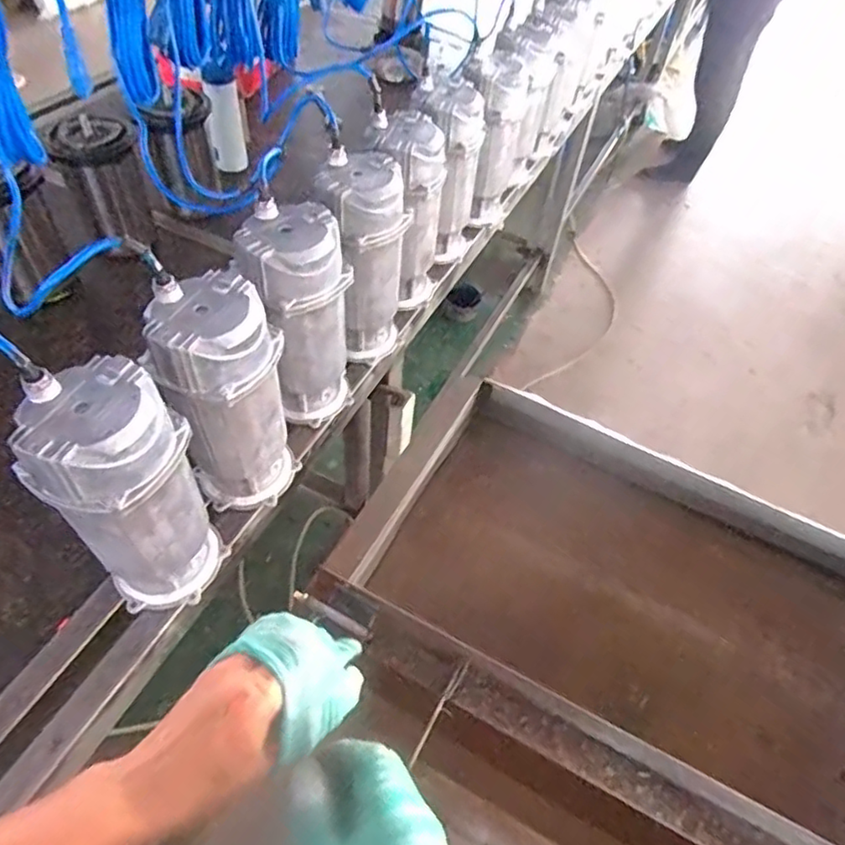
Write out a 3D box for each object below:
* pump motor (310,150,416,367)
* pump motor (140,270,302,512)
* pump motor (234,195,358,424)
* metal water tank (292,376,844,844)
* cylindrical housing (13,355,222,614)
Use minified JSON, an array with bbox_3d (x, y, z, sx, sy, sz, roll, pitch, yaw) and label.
[{"bbox_3d":[-0.089,-0.235,0.918,0.126,0.284,0.129,-2,51,-7],"label":"pump motor"},{"bbox_3d":[-0.231,-0.019,0.727,0.140,0.292,0.117,-14,54,-17],"label":"pump motor"},{"bbox_3d":[-0.164,-0.131,0.828,0.130,0.287,0.117,-6,52,-11],"label":"pump motor"},{"bbox_3d":[0.269,0.309,0.836,0.739,0.248,0.597,26,53,15],"label":"metal water tank"},{"bbox_3d":[-0.299,0.081,0.637,0.110,0.291,0.120,21,52,11],"label":"cylindrical housing"}]

